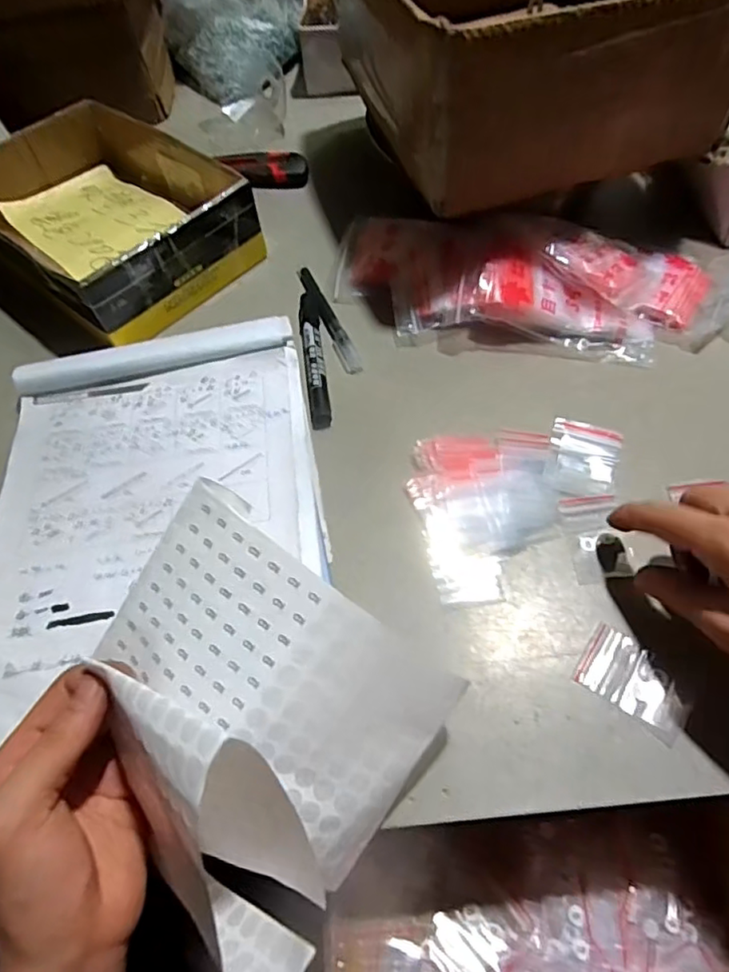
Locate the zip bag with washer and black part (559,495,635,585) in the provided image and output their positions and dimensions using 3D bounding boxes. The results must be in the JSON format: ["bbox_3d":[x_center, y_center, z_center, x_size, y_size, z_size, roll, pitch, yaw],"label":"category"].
[{"bbox_3d":[0.149,0.033,0.383,0.036,0.004,0.059,-5,58,1],"label":"zip bag with washer and black part"}]

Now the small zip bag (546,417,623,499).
[{"bbox_3d":[0.153,-0.018,0.418,0.049,0.010,0.059,15,61,13],"label":"small zip bag"}]

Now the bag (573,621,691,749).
[{"bbox_3d":[0.151,0.109,0.332,0.059,0.010,0.040,35,67,23],"label":"bag"}]

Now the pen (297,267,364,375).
[{"bbox_3d":[-0.032,-0.145,0.508,0.012,0.010,0.133,-20,59,-8],"label":"pen"}]

